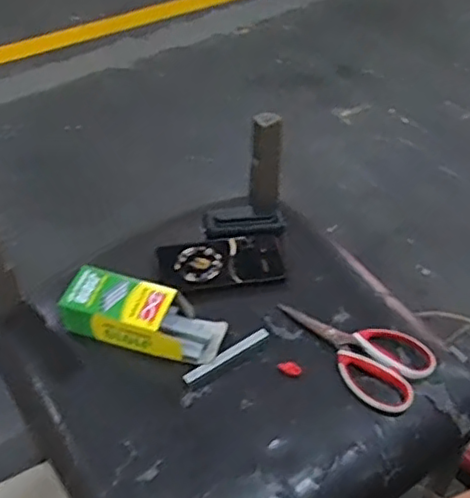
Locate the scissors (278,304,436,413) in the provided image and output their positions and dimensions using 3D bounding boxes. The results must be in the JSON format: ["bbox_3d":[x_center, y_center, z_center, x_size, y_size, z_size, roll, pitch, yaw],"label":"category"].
[{"bbox_3d":[0.132,0.110,0.702,0.181,0.023,0.093,31,54,25],"label":"scissors"}]

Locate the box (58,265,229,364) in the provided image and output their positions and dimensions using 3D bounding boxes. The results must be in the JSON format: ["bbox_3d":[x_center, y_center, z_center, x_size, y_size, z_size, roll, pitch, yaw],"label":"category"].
[{"bbox_3d":[-0.106,0.077,0.705,0.183,0.057,0.073,14,48,11],"label":"box"}]

